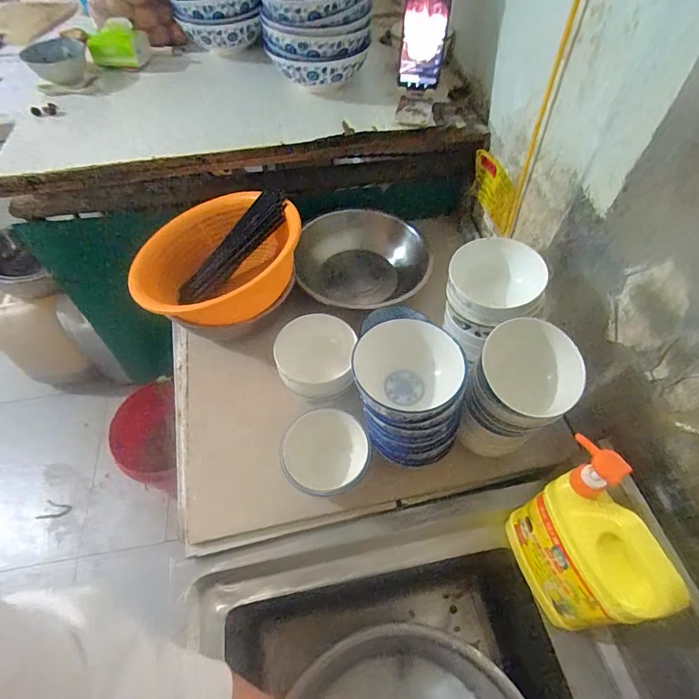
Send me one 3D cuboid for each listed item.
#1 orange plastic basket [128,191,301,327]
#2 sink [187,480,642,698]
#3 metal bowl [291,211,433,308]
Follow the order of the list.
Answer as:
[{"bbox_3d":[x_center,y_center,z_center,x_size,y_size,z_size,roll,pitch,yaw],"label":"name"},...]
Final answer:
[{"bbox_3d":[-0.235,-0.150,0.726,0.255,0.119,0.283,32,60,21],"label":"orange plastic basket"},{"bbox_3d":[0.077,0.546,0.533,0.525,0.244,0.585,-11,55,-7],"label":"sink"},{"bbox_3d":[0.024,-0.159,0.832,0.246,0.107,0.249,0,54,0],"label":"metal bowl"}]

